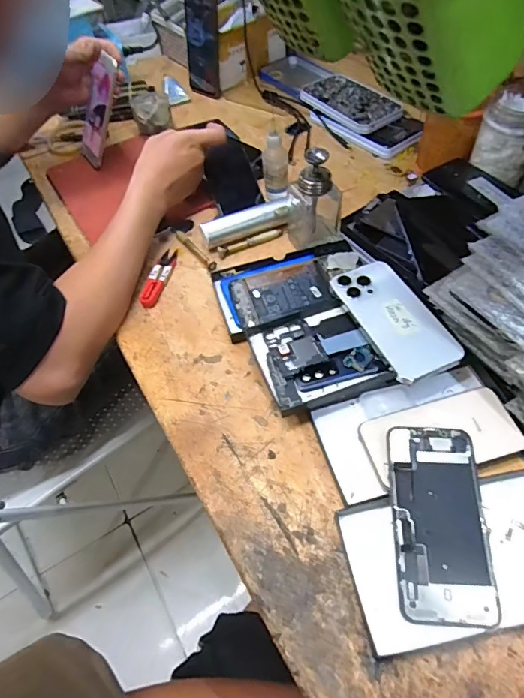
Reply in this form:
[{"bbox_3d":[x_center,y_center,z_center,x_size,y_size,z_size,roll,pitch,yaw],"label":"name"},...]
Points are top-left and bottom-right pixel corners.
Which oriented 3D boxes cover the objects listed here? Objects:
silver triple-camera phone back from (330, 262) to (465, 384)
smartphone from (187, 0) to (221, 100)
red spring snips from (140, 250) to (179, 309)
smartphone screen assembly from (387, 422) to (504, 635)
[{"bbox_3d":[0.135,-0.033,0.445,0.075,0.013,0.142,-27,60,-7],"label":"silver triple-camera phone back"},{"bbox_3d":[-0.108,-0.545,0.785,0.079,0.164,0.016,29,51,26],"label":"smartphone"},{"bbox_3d":[-0.127,-0.090,0.549,0.025,0.009,0.097,7,55,10],"label":"red spring snips"},{"bbox_3d":[0.141,0.134,0.349,0.070,0.005,0.144,2,63,4],"label":"smartphone screen assembly"}]

